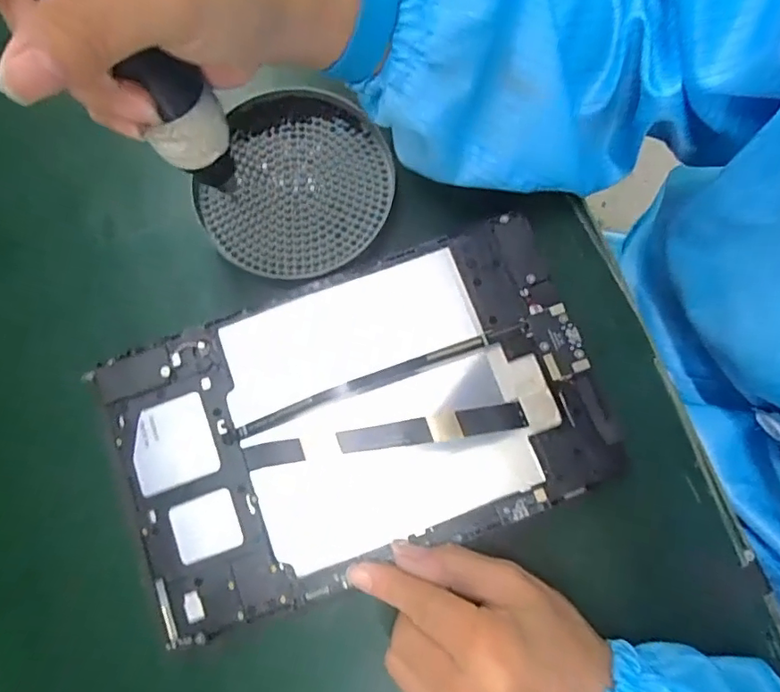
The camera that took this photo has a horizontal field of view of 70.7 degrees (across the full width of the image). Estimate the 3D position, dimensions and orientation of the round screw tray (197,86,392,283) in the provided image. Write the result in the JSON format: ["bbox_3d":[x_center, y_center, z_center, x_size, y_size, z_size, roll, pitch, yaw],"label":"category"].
[{"bbox_3d":[-0.053,-0.095,0.319,0.105,0.012,0.110,25,80,4],"label":"round screw tray"}]

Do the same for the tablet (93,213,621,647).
[{"bbox_3d":[-0.017,0.034,0.276,0.232,0.015,0.141,-20,80,-4],"label":"tablet"}]

